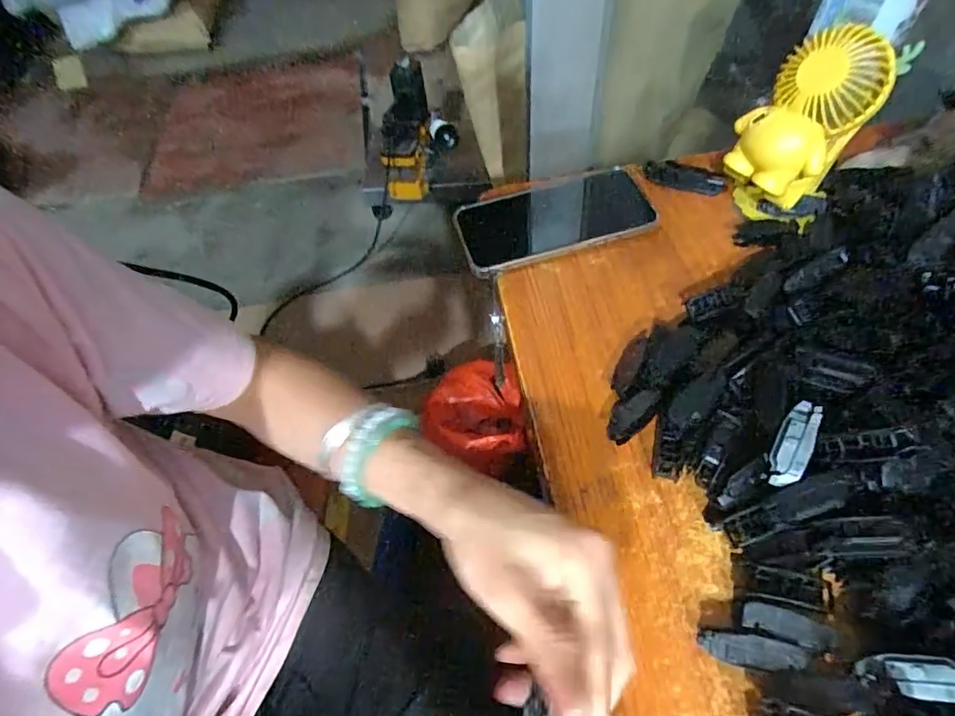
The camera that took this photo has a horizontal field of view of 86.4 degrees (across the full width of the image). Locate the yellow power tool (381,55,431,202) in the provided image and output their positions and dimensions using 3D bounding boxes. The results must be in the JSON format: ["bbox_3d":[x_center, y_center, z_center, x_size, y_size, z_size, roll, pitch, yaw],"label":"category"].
[{"bbox_3d":[-0.167,-0.529,1.187,0.102,0.303,0.098,6,17,9],"label":"yellow power tool"}]

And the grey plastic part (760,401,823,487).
[{"bbox_3d":[0.175,0.048,0.281,0.018,0.008,0.048,17,95,22],"label":"grey plastic part"}]

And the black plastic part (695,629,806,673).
[{"bbox_3d":[0.142,0.154,0.267,0.049,0.016,0.015,5,57,8],"label":"black plastic part"}]

